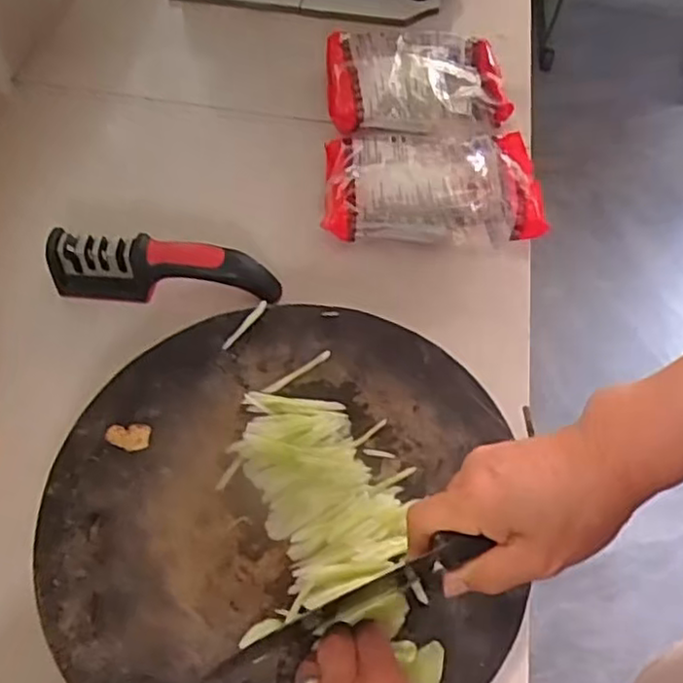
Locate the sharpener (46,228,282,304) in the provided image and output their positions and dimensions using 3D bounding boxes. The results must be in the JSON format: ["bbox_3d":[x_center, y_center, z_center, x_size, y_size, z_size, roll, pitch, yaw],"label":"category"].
[{"bbox_3d":[-0.153,-0.064,0.594,0.191,0.051,0.030,3,57,-1],"label":"sharpener"}]

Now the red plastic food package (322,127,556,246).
[{"bbox_3d":[0.085,-0.161,0.667,0.196,0.050,0.153,2,57,-2],"label":"red plastic food package"}]

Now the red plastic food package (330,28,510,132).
[{"bbox_3d":[0.083,-0.284,0.739,0.192,0.046,0.132,-2,57,-4],"label":"red plastic food package"}]

